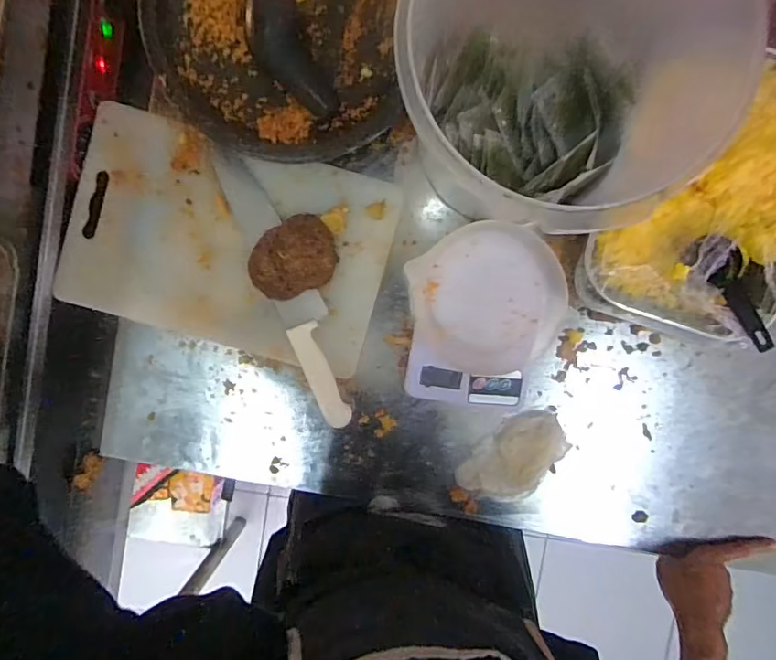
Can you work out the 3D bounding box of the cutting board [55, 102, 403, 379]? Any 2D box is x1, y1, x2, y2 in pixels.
[{"bbox_3d":[-0.181,-0.097,0.593,0.348,0.017,0.224,16,94,0],"label":"cutting board"}]

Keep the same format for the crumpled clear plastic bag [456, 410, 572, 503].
[{"bbox_3d":[0.151,0.153,0.616,0.130,0.029,0.083,-44,92,3],"label":"crumpled clear plastic bag"}]

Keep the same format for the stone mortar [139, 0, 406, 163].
[{"bbox_3d":[-0.112,-0.328,0.545,0.255,0.059,0.286,5,94,1],"label":"stone mortar"}]

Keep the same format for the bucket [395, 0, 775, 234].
[{"bbox_3d":[0.126,-0.226,0.447,0.231,0.190,0.253,0,94,1],"label":"bucket"}]

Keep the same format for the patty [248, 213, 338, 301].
[{"bbox_3d":[-0.106,-0.079,0.579,0.095,0.032,0.078,-23,93,2],"label":"patty"}]

